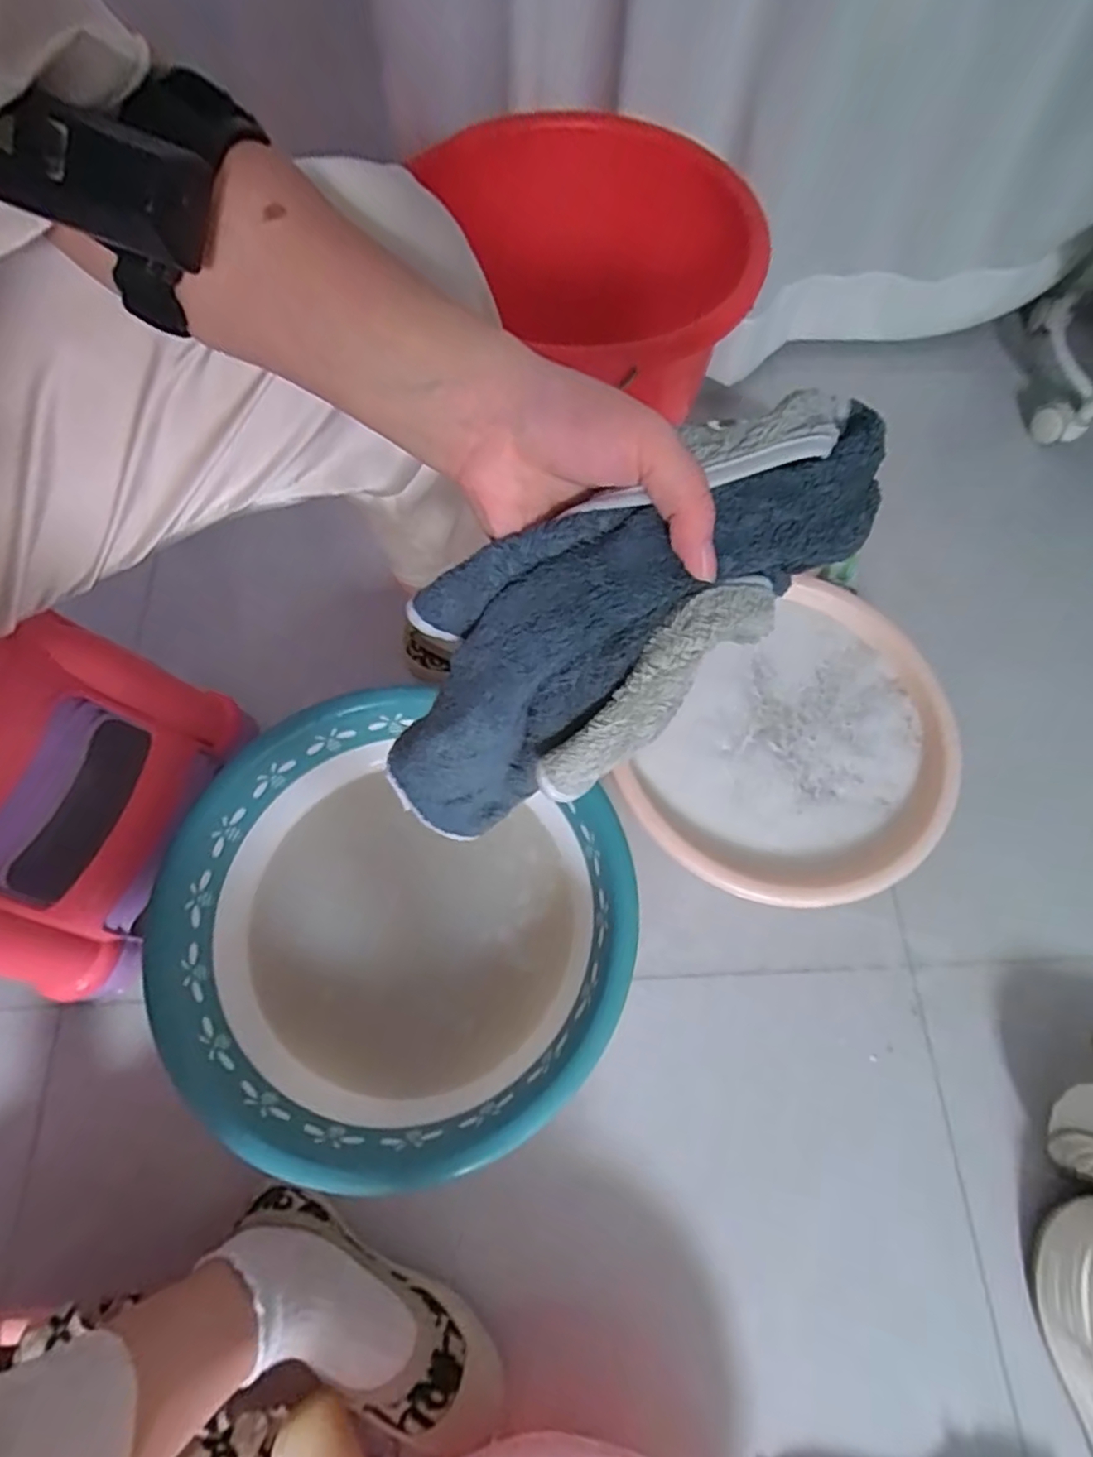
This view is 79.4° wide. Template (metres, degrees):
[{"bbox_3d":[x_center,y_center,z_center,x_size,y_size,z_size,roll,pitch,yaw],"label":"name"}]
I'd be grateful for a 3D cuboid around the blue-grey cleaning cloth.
[{"bbox_3d":[0.015,-0.028,0.317,0.304,0.120,0.102,-38,68,28],"label":"blue-grey cleaning cloth"}]

